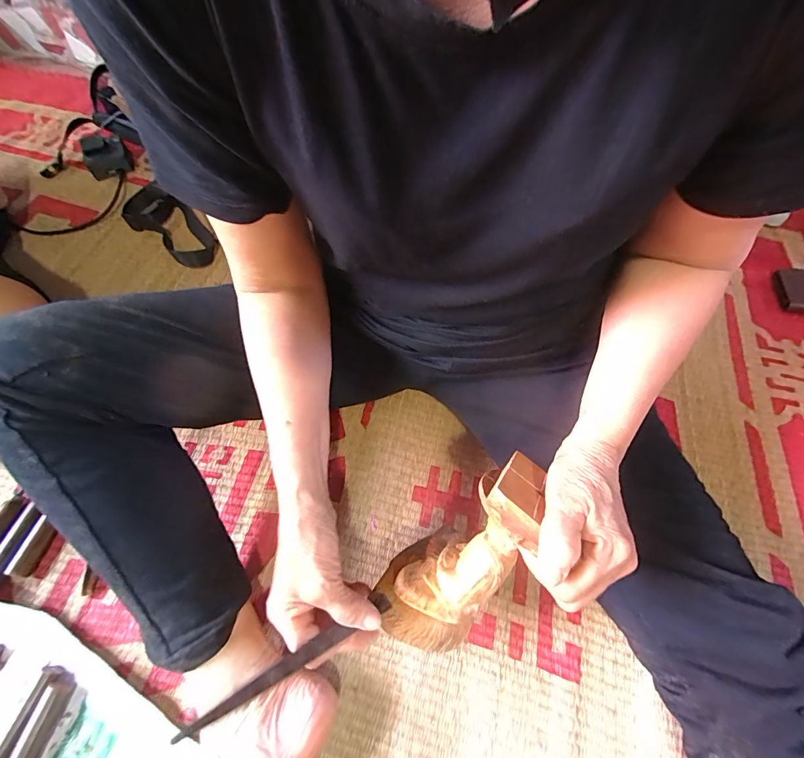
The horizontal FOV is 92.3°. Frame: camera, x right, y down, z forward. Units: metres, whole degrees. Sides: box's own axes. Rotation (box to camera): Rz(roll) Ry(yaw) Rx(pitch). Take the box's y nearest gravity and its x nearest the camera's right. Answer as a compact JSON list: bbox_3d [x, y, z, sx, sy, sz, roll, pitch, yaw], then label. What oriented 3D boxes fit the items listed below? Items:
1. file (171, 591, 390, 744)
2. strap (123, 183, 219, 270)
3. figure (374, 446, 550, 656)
[{"bbox_3d":[-0.075,0.204,0.283,0.159,0.009,0.014,-13,58,-39],"label":"file"},{"bbox_3d":[-0.387,-0.266,0.659,0.197,0.038,0.097,35,65,16],"label":"strap"},{"bbox_3d":[0.056,0.144,0.327,0.076,0.079,0.168,40,113,19],"label":"figure"}]

